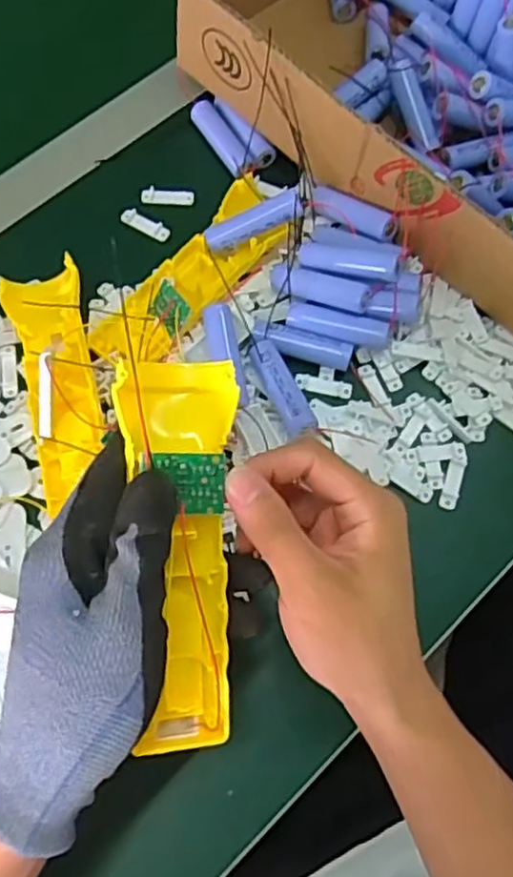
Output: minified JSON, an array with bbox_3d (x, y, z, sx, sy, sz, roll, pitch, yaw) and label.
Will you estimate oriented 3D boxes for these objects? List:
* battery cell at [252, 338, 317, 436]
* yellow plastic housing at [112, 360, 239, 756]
[{"bbox_3d":[0.016,-0.031,0.433,0.018,0.019,0.067,-21,71,-9],"label":"battery cell"},{"bbox_3d":[-0.030,0.050,0.295,0.046,0.020,0.162,-3,95,-2],"label":"yellow plastic housing"}]

